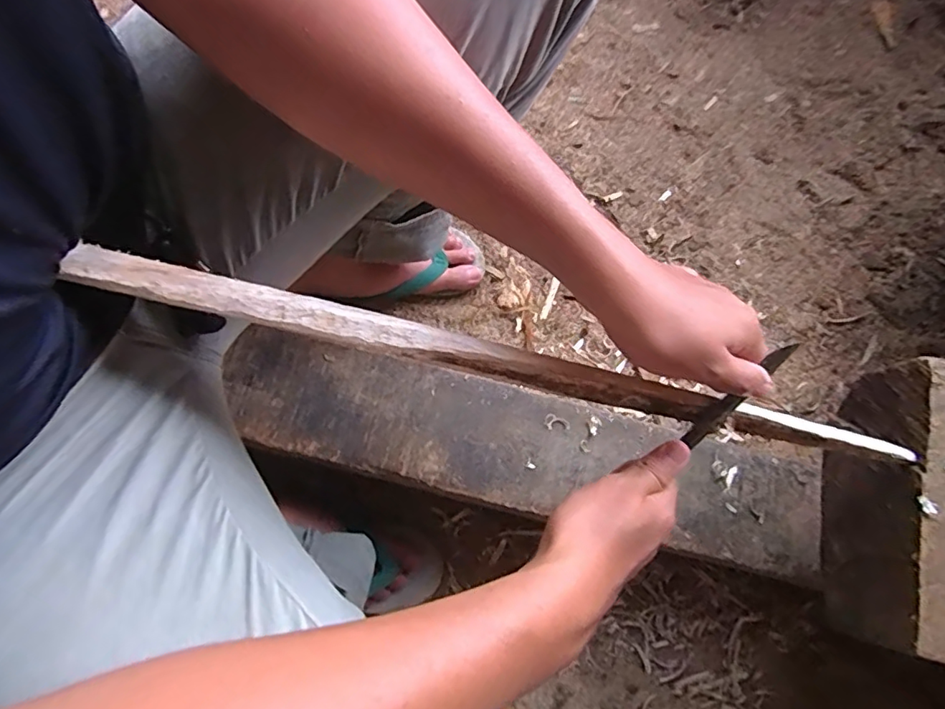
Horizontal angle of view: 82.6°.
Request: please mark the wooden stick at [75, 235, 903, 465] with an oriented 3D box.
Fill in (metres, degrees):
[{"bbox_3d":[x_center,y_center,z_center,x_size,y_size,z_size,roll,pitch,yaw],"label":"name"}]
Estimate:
[{"bbox_3d":[0.032,0.008,0.335,0.521,0.021,0.023,13,79,-9],"label":"wooden stick"}]

